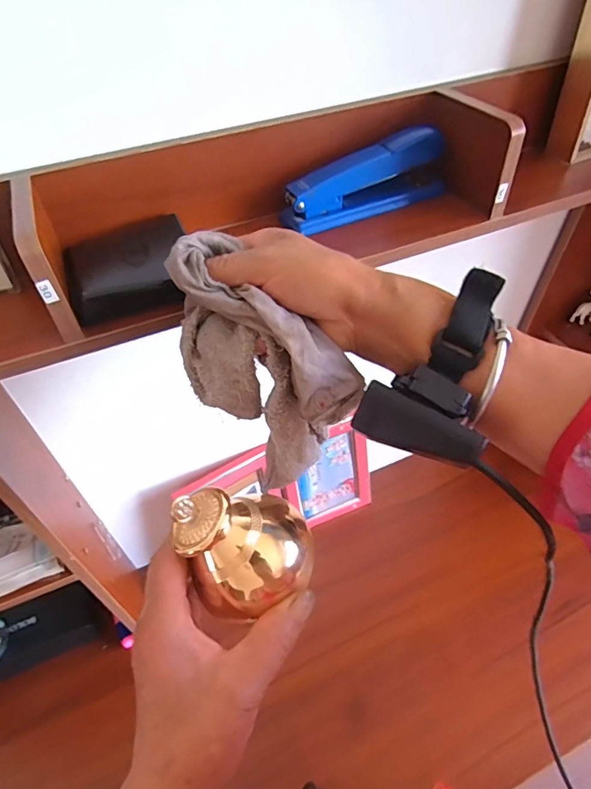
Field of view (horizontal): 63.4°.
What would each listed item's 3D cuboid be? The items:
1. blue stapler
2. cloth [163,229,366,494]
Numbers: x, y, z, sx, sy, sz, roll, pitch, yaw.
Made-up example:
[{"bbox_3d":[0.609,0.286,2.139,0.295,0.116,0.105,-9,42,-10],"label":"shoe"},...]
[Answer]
[{"bbox_3d":[0.063,-0.187,0.417,0.154,0.057,0.034,-23,50,-18],"label":"blue stapler"},{"bbox_3d":[-0.018,-0.011,0.316,0.121,0.151,0.058,30,55,26],"label":"cloth"}]

